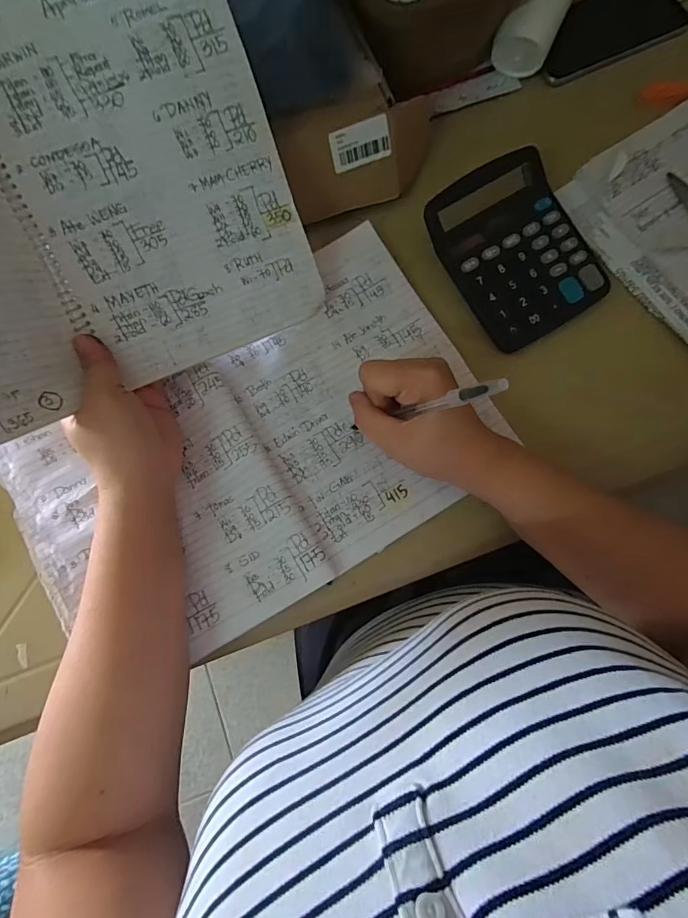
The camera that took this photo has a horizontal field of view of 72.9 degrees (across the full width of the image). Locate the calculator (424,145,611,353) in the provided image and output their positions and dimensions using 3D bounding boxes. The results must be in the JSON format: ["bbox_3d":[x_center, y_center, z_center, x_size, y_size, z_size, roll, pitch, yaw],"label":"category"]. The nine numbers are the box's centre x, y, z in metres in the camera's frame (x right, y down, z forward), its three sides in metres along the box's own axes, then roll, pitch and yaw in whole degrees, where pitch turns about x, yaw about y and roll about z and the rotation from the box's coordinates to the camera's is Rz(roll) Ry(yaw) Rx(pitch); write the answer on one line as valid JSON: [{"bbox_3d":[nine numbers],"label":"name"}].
[{"bbox_3d":[0.146,-0.177,0.395,0.112,0.034,0.142,-31,81,-7],"label":"calculator"}]

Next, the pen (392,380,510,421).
[{"bbox_3d":[0.048,-0.033,0.317,0.009,0.150,0.008,14,77,-30],"label":"pen"}]

